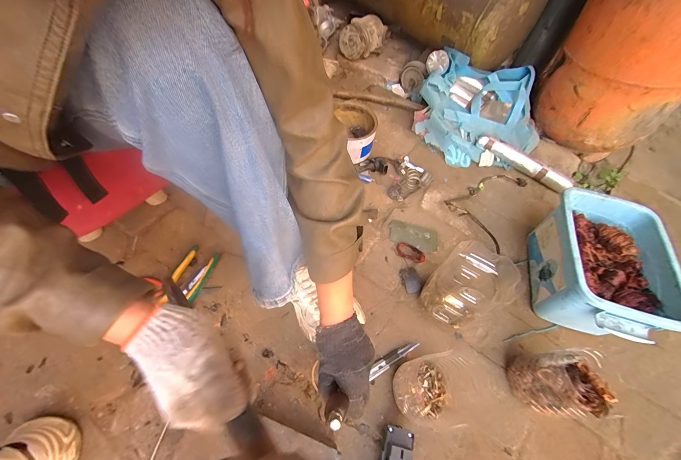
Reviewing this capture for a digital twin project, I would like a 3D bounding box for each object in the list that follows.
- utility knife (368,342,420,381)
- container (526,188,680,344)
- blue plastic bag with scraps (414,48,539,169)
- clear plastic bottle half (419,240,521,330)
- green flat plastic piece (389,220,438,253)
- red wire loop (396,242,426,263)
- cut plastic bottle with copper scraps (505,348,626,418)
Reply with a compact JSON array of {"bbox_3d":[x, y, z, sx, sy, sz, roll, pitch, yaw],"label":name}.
[{"bbox_3d":[0.100,0.243,0.552,0.109,0.010,0.022,-26,64,-18],"label":"utility knife"},{"bbox_3d":[0.511,0.080,0.595,0.200,0.159,0.279,8,59,0],"label":"container"},{"bbox_3d":[0.393,-0.334,0.841,0.341,0.164,0.295,14,59,4],"label":"blue plastic bag with scraps"},{"bbox_3d":[0.223,0.111,0.538,0.104,0.168,0.102,2,59,-3],"label":"clear plastic bottle half"},{"bbox_3d":[0.173,0.012,0.689,0.117,0.008,0.059,20,60,8],"label":"green flat plastic piece"},{"bbox_3d":[0.162,0.052,0.669,0.070,0.005,0.031,26,87,17],"label":"red wire loop"},{"bbox_3d":[0.361,0.256,0.489,0.093,0.130,0.091,2,59,-3],"label":"cut plastic bottle with copper scraps"}]

